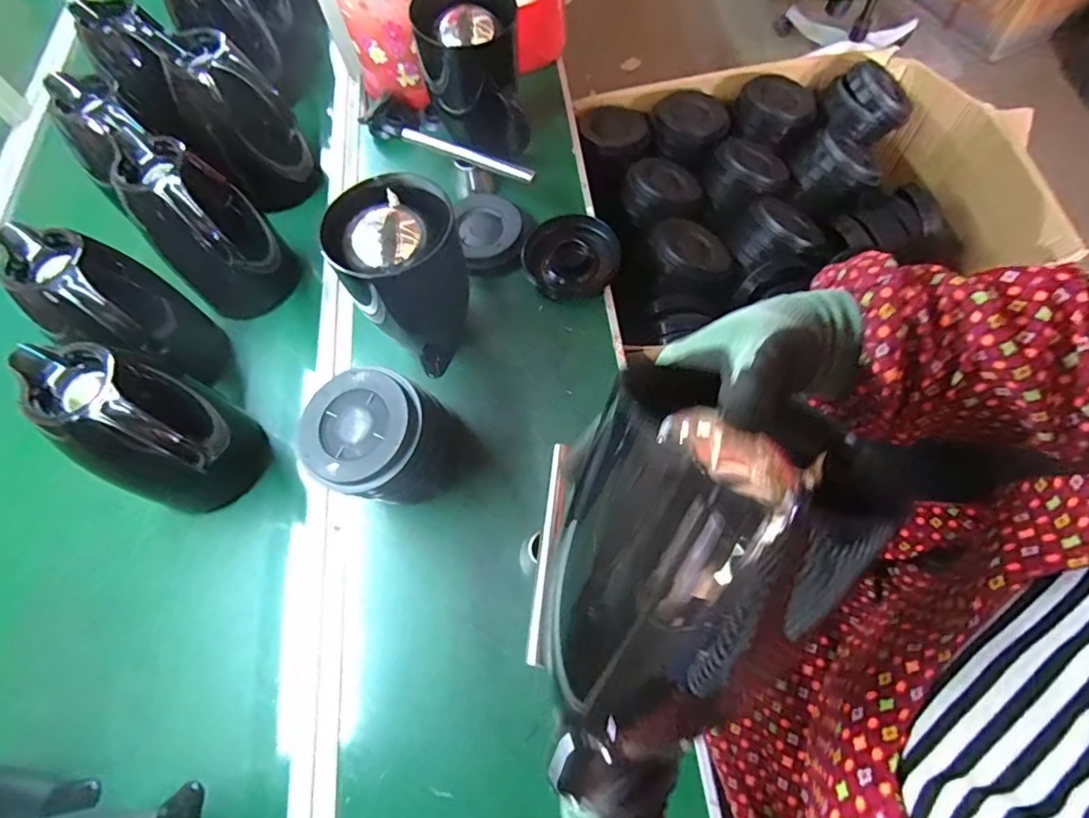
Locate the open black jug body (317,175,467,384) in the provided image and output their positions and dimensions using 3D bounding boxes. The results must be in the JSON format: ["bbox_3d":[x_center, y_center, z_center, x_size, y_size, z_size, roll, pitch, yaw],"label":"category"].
[{"bbox_3d":[-0.150,-0.141,0.593,0.118,0.181,0.125,13,68,11],"label":"open black jug body"}]

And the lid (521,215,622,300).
[{"bbox_3d":[0.032,-0.193,0.690,0.123,0.029,0.115,-2,66,4],"label":"lid"}]

